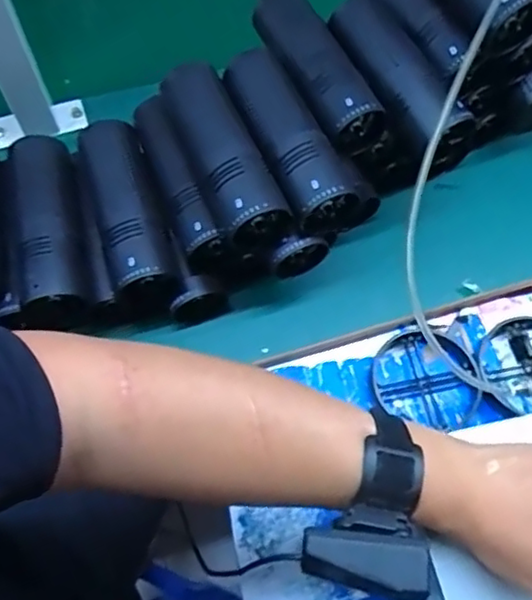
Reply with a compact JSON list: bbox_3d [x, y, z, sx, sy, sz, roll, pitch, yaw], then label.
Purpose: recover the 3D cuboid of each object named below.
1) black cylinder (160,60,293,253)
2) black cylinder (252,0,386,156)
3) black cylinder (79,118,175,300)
[{"bbox_3d":[-0.037,-0.122,0.518,0.050,0.056,0.159,-22,69,-11],"label":"black cylinder"},{"bbox_3d":[0.039,-0.202,0.561,0.059,0.049,0.157,-27,70,-13],"label":"black cylinder"},{"bbox_3d":[-0.122,-0.080,0.556,0.057,0.046,0.164,-18,68,-9],"label":"black cylinder"}]

